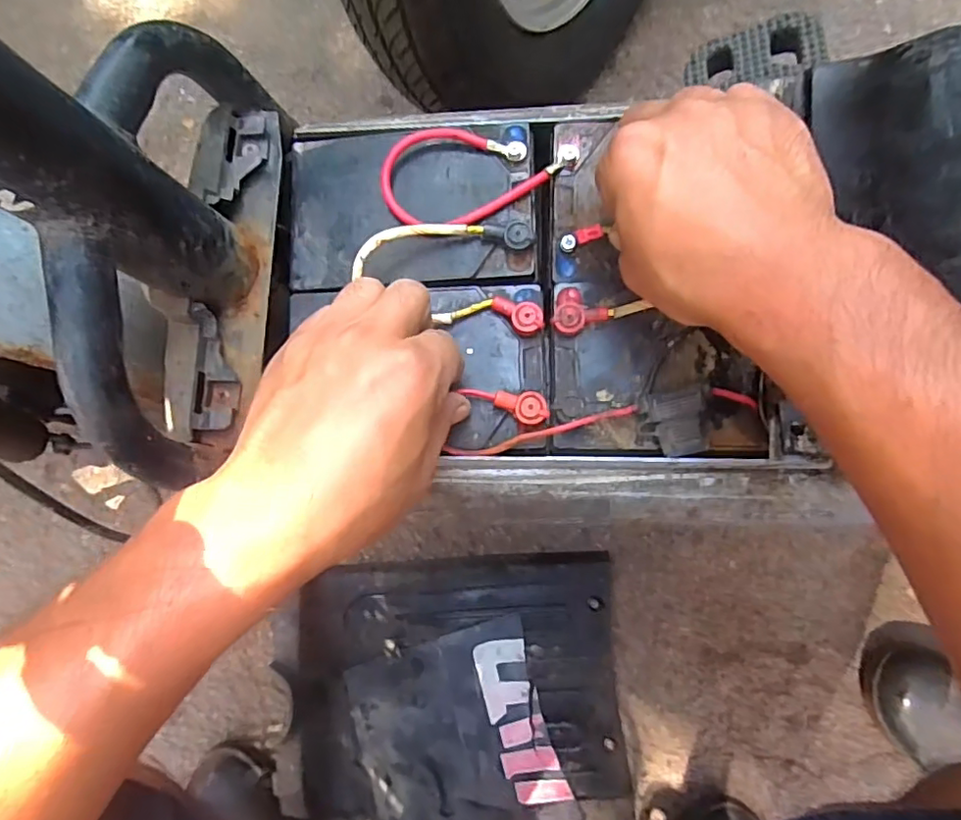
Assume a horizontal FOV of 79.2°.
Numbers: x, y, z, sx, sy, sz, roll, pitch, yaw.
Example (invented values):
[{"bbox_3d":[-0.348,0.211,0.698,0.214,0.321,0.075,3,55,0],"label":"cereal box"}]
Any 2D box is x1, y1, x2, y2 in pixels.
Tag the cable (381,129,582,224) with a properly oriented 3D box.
[{"bbox_3d":[-0.002,-0.135,0.340,0.112,0.010,0.058,6,81,4],"label":"cable"}]

